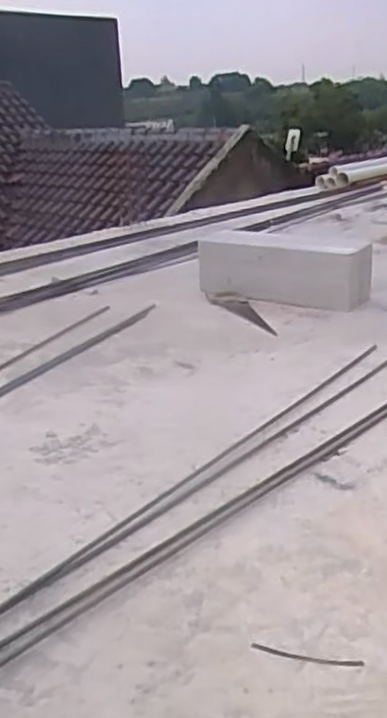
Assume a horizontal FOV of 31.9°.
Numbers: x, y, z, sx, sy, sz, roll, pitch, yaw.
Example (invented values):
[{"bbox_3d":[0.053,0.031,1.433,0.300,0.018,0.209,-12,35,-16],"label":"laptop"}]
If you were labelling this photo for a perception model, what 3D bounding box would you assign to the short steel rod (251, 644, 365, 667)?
[{"bbox_3d":[0.152,0.403,0.916,0.149,0.005,0.019,3,21,16],"label":"short steel rod"}]

